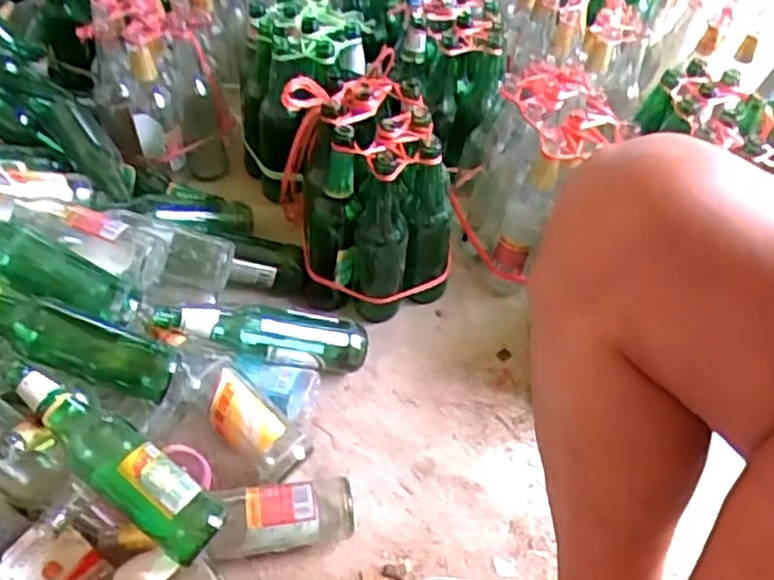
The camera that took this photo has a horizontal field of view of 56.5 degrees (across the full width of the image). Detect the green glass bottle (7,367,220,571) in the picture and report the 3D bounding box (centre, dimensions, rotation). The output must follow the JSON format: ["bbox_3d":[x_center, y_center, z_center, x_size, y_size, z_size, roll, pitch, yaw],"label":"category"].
[{"bbox_3d":[-0.270,0.163,0.708,0.258,0.062,0.065,40,53,4],"label":"green glass bottle"}]

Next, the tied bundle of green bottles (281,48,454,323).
[{"bbox_3d":[-0.031,-0.133,0.987,0.200,0.273,0.240,-10,47,-13],"label":"tied bundle of green bottles"}]

